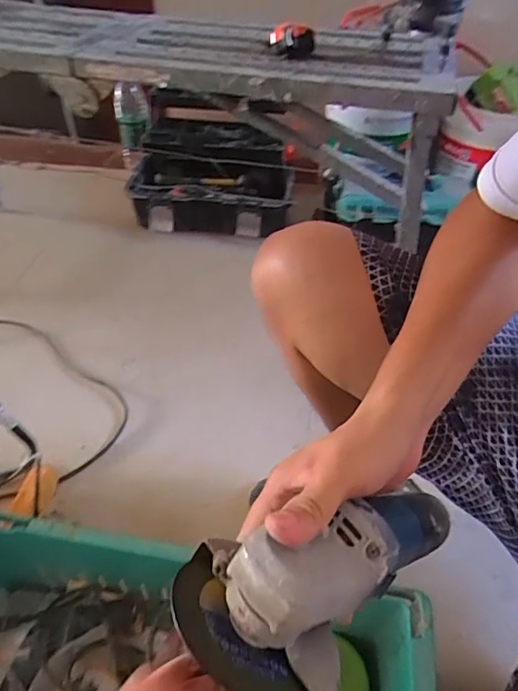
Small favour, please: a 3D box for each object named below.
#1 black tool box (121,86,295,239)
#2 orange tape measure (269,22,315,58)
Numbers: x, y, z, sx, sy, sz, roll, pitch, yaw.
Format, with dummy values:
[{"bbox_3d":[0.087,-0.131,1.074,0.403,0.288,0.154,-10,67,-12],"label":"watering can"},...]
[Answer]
[{"bbox_3d":[-0.139,-0.545,1.449,0.468,0.265,0.383,6,49,4],"label":"black tool box"},{"bbox_3d":[0.052,-0.478,0.742,0.068,0.043,0.035,3,48,1],"label":"orange tape measure"}]

